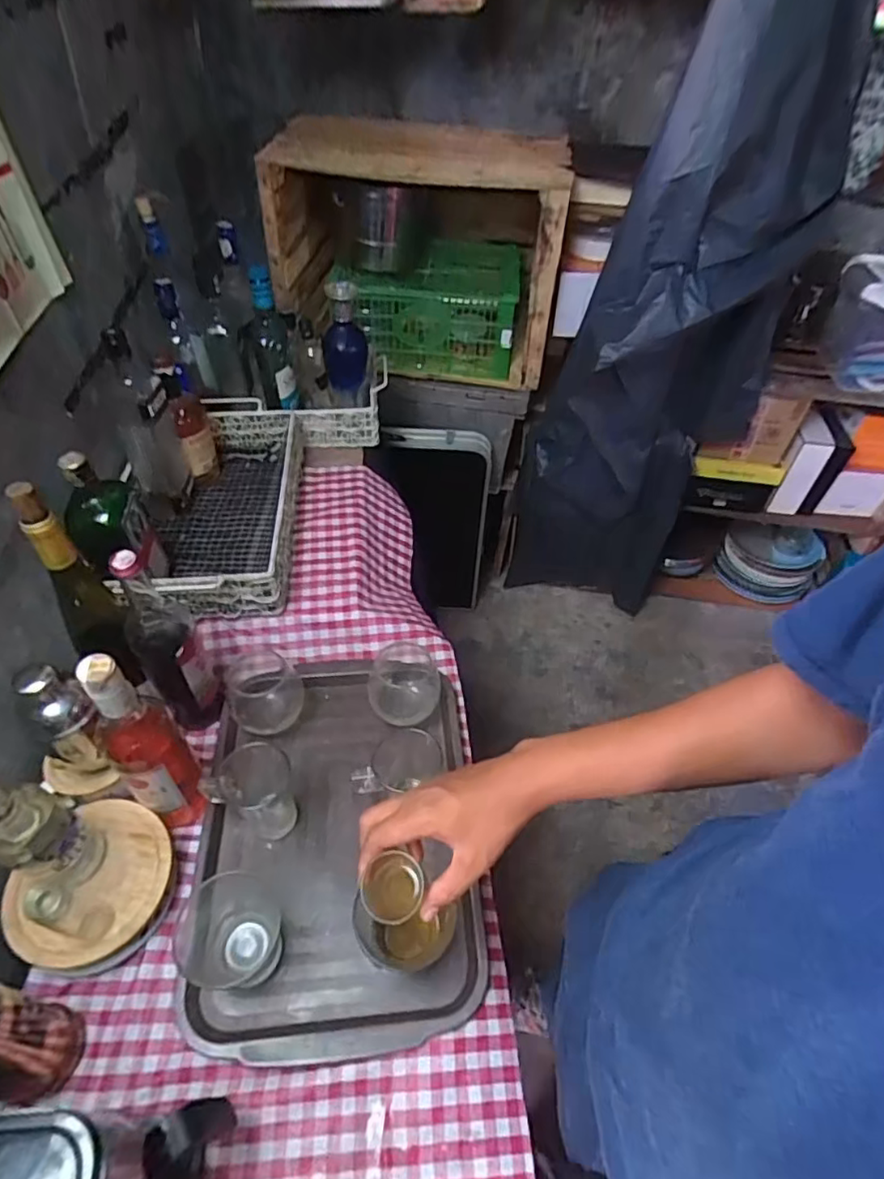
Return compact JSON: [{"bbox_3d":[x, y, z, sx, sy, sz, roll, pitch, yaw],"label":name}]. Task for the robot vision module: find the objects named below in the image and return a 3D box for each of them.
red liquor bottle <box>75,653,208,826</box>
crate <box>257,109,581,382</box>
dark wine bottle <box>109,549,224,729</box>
[{"bbox_3d":[-0.300,0.160,0.601,0.069,0.272,0.058,-34,58,-28],"label":"red liquor bottle"},{"bbox_3d":[-0.054,-0.772,1.359,0.611,0.430,0.372,5,48,2],"label":"crate"},{"bbox_3d":[-0.320,0.061,0.694,0.073,0.264,0.076,-25,54,-22],"label":"dark wine bottle"}]

